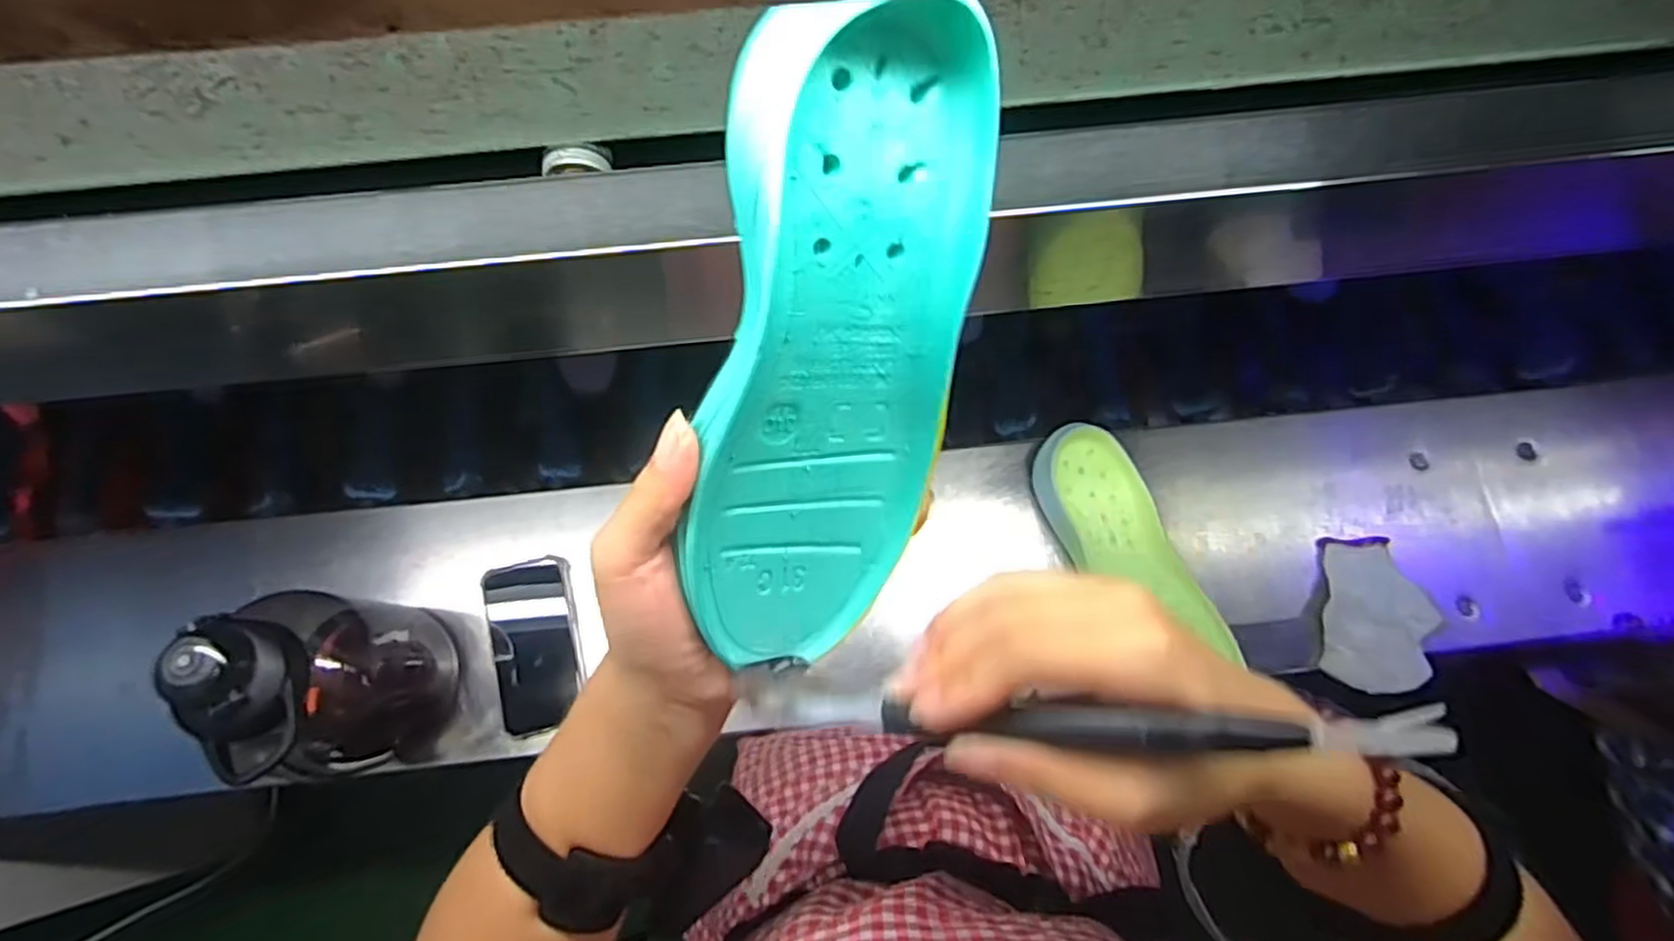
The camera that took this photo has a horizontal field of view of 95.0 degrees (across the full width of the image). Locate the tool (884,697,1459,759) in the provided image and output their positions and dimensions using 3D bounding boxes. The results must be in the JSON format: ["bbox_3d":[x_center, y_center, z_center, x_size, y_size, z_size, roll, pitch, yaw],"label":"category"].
[{"bbox_3d":[0.083,0.073,0.219,0.147,0.005,0.011,-7,75,25],"label":"tool"}]

